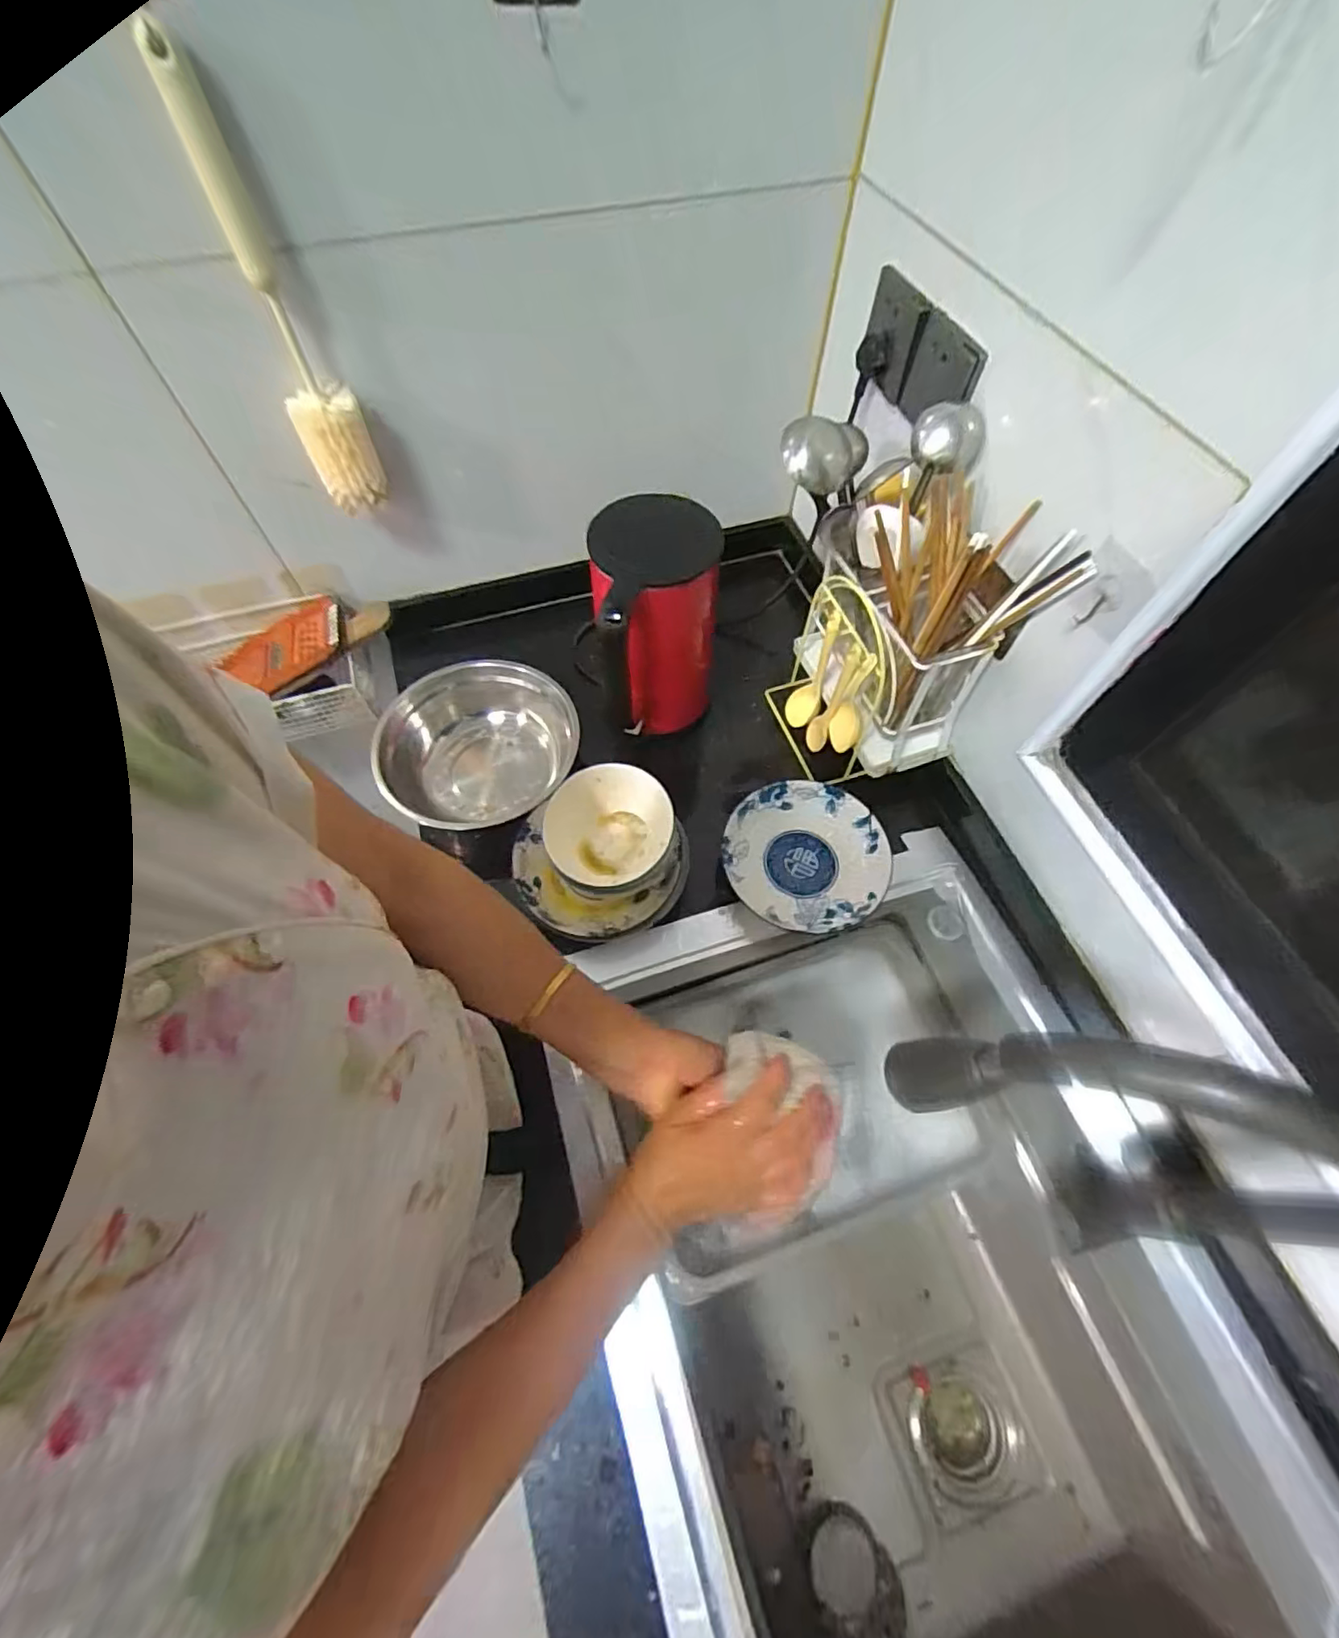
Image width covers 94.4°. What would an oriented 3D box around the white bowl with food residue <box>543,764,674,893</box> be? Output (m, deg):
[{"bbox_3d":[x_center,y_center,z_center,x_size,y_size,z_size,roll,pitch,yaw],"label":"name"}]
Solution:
[{"bbox_3d":[-0.067,0.022,0.638,0.134,0.088,0.125,0,62,0],"label":"white bowl with food residue"}]

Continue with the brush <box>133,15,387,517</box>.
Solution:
[{"bbox_3d":[-0.330,-0.421,0.531,0.059,0.307,0.058,-25,64,-13],"label":"brush"}]

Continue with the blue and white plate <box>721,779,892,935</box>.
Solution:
[{"bbox_3d":[0.149,0.044,0.683,0.171,0.041,0.167,0,62,0],"label":"blue and white plate"}]

